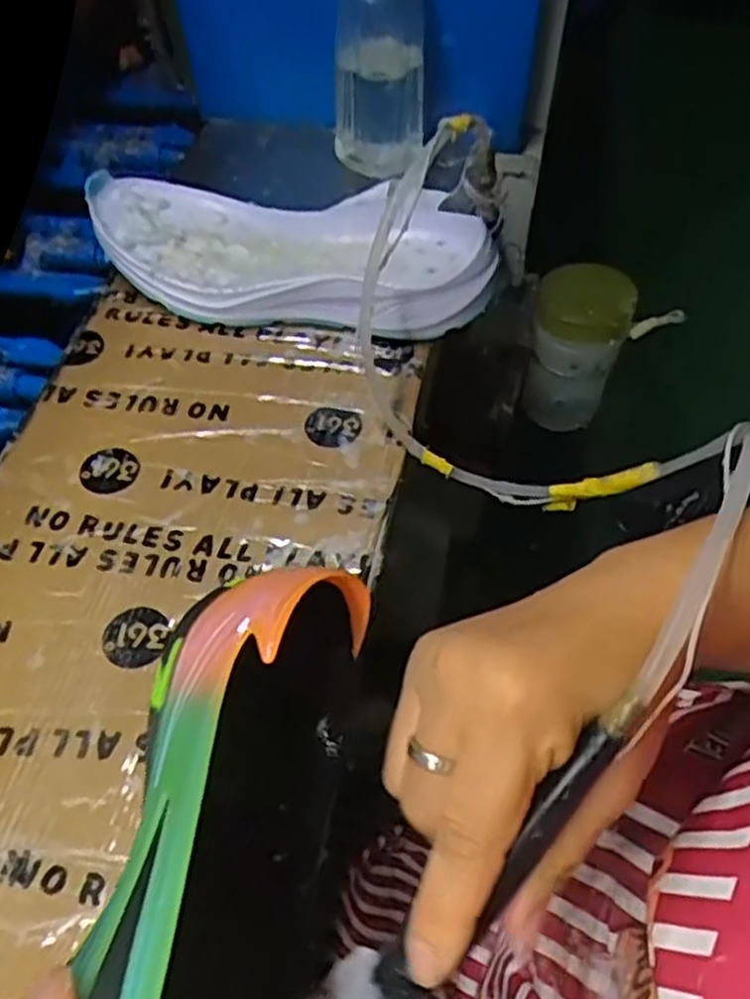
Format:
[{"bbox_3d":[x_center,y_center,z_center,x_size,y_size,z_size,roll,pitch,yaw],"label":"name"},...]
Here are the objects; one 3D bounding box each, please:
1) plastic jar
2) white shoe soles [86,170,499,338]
[{"bbox_3d":[0.161,-0.120,0.633,0.071,0.147,0.061,16,59,13],"label":"plastic jar"},{"bbox_3d":[-0.056,-0.166,0.524,0.267,0.049,0.124,2,56,4],"label":"white shoe soles"}]

